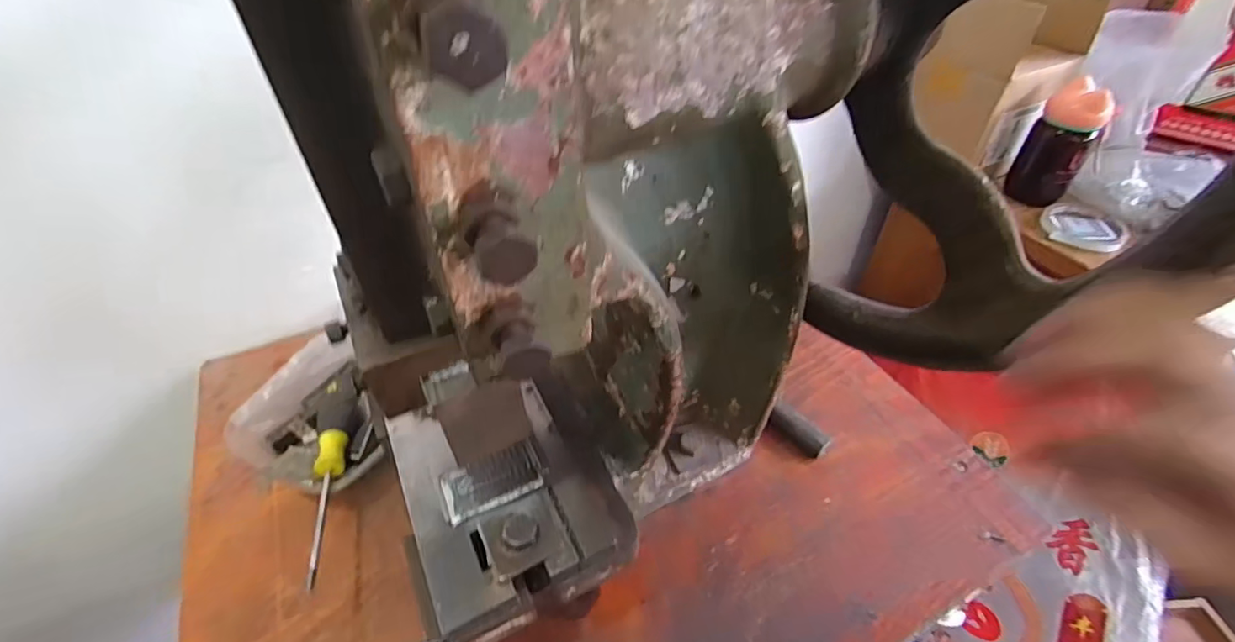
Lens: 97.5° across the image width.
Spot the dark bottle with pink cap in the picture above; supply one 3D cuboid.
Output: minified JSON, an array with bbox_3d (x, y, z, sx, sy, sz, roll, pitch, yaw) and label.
[{"bbox_3d":[0.559,-0.223,0.693,0.074,0.146,0.062,32,56,29],"label":"dark bottle with pink cap"}]

